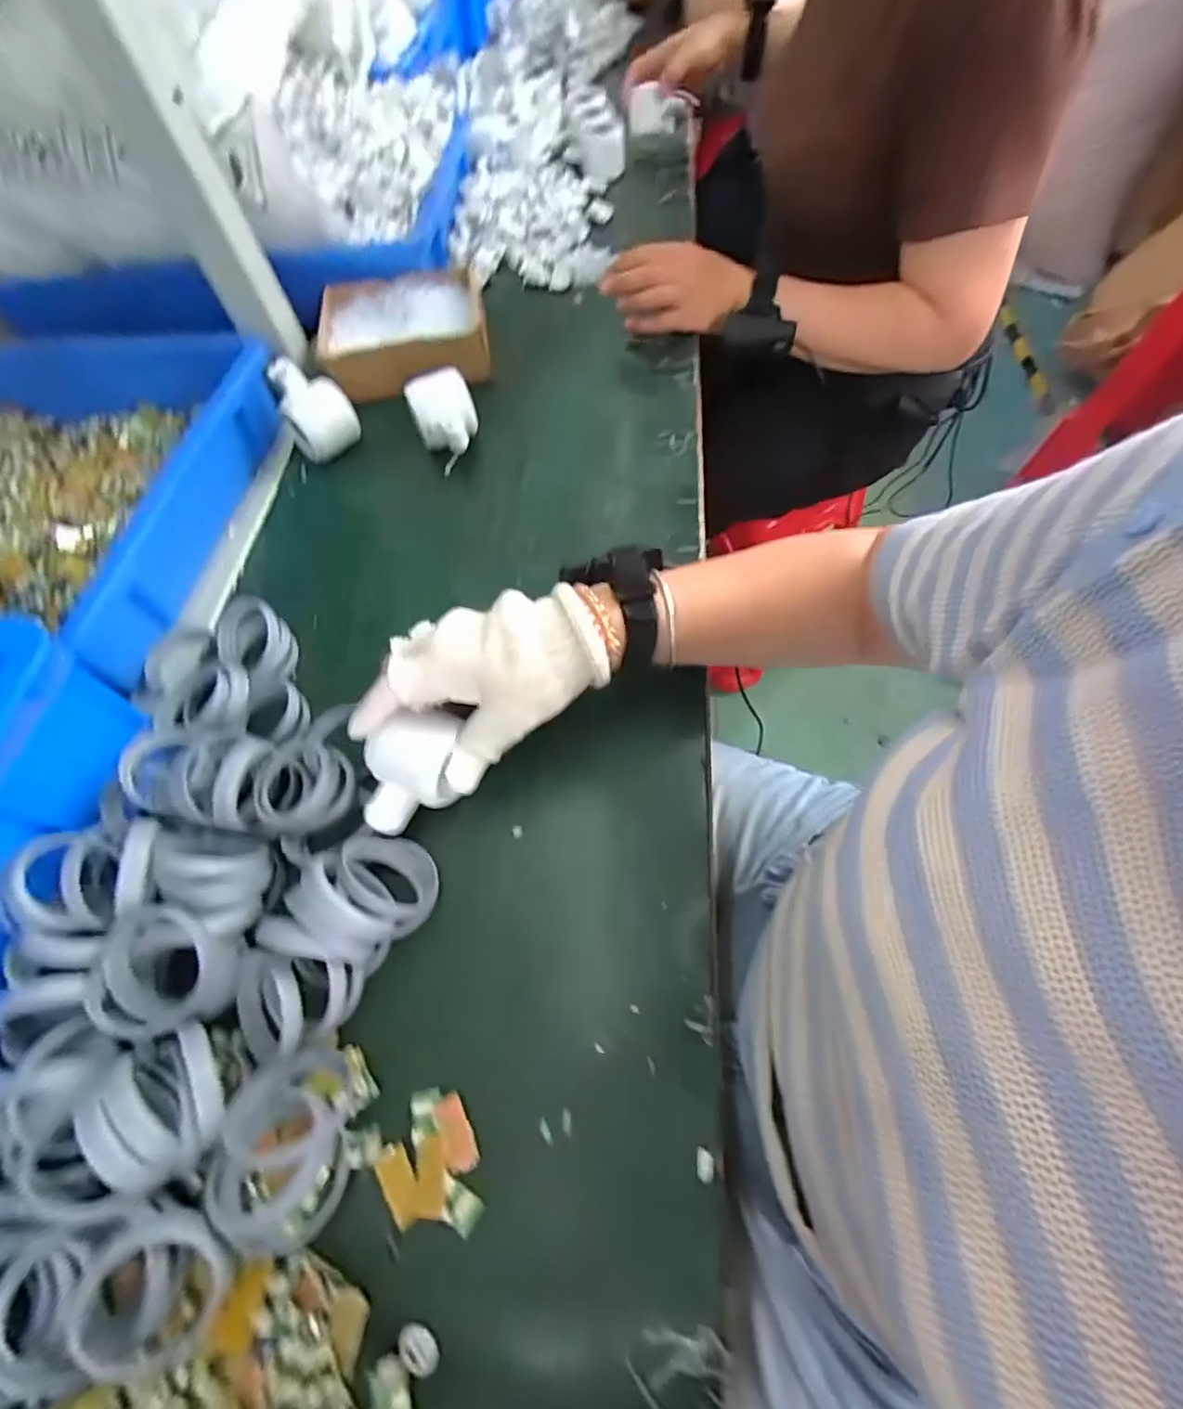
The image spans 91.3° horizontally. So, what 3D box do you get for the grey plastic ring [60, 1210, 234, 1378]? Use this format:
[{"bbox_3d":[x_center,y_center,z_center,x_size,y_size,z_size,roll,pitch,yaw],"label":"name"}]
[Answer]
[{"bbox_3d":[-0.199,0.267,0.264,0.058,0.019,0.062,20,82,-19],"label":"grey plastic ring"}]

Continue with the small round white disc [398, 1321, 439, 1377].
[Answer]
[{"bbox_3d":[-0.078,0.293,0.262,0.020,0.004,0.015,32,67,15],"label":"small round white disc"}]

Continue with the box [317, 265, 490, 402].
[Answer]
[{"bbox_3d":[-0.206,-0.408,0.627,0.178,0.052,0.149,-14,61,-2],"label":"box"}]

